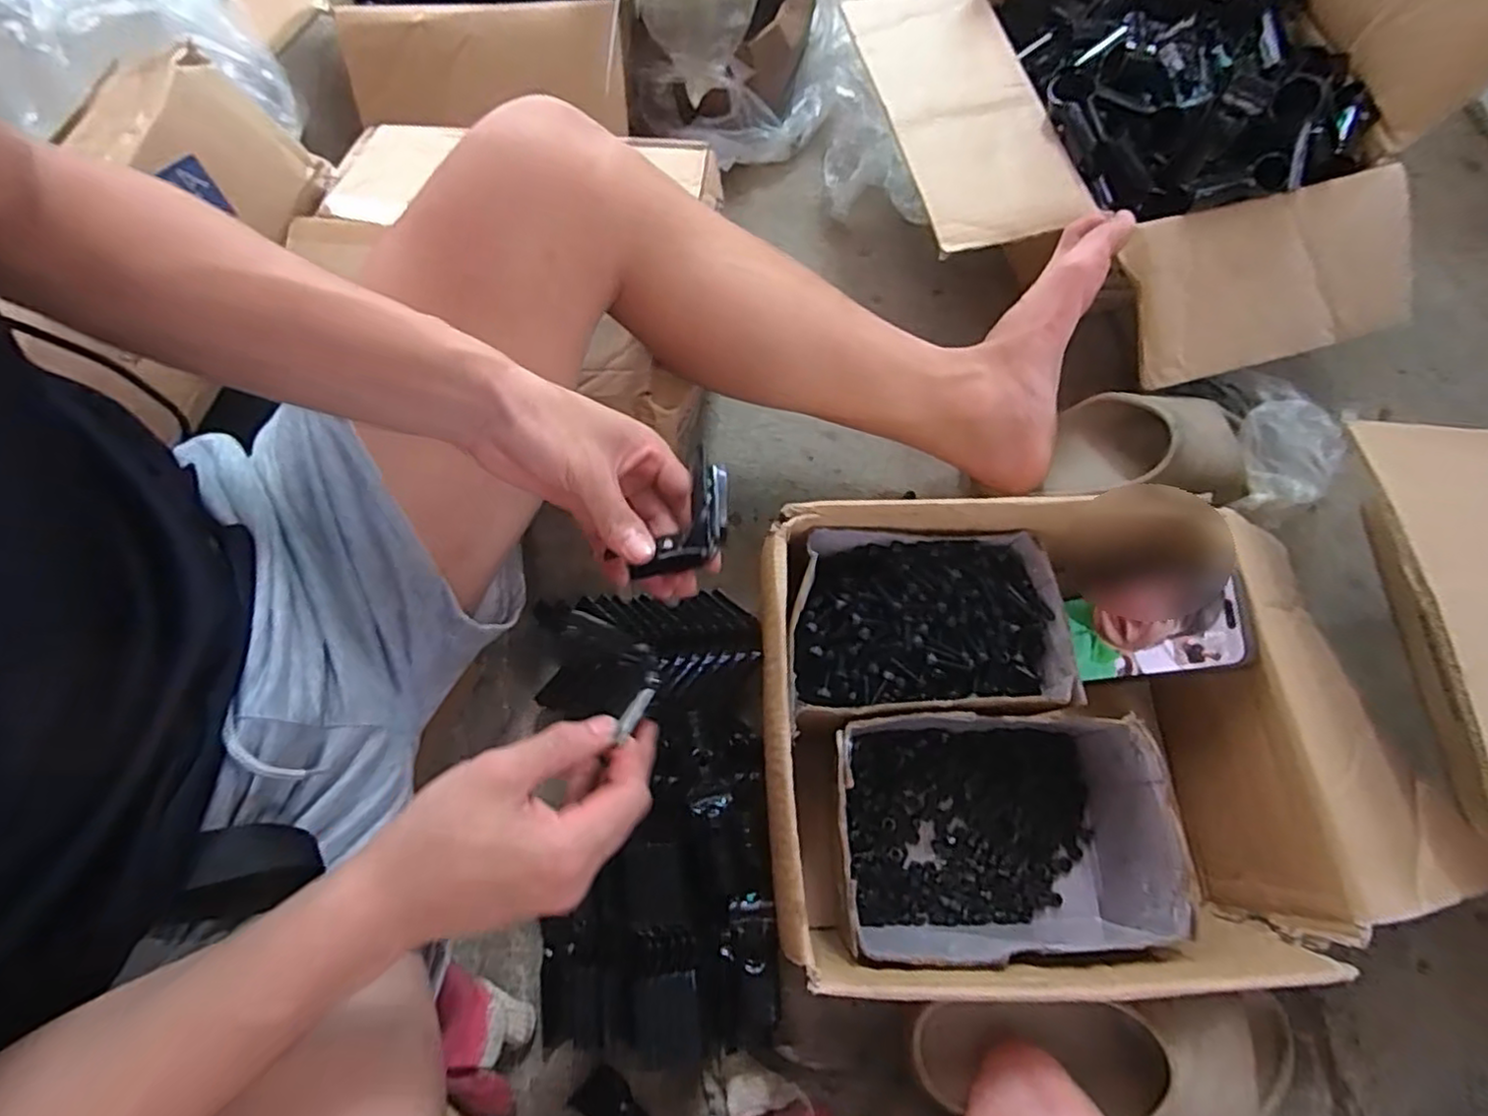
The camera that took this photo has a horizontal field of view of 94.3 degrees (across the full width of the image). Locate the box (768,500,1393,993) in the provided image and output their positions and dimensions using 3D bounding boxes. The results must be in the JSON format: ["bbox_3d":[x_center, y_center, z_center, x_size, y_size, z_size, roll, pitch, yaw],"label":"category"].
[{"bbox_3d":[0.216,0.118,0.492,0.397,0.124,0.305,-2,71,0],"label":"box"}]

